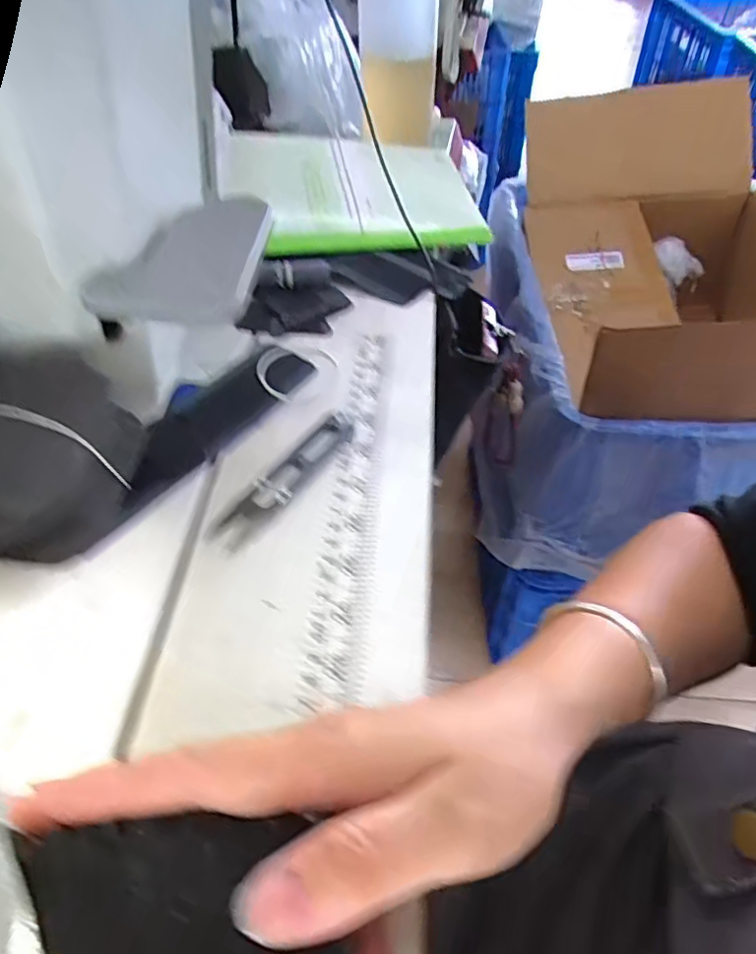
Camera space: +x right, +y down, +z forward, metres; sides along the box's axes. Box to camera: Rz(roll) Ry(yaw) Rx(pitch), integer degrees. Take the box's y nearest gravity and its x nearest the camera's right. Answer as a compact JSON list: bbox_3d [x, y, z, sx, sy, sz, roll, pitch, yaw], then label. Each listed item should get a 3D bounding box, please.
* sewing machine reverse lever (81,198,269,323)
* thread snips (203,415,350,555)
[{"bbox_3d":[-0.092,-0.111,0.300,0.066,0.012,0.109,4,48,5],"label":"sewing machine reverse lever"},{"bbox_3d":[-0.048,-0.001,0.322,0.021,0.006,0.101,26,54,22],"label":"thread snips"}]

